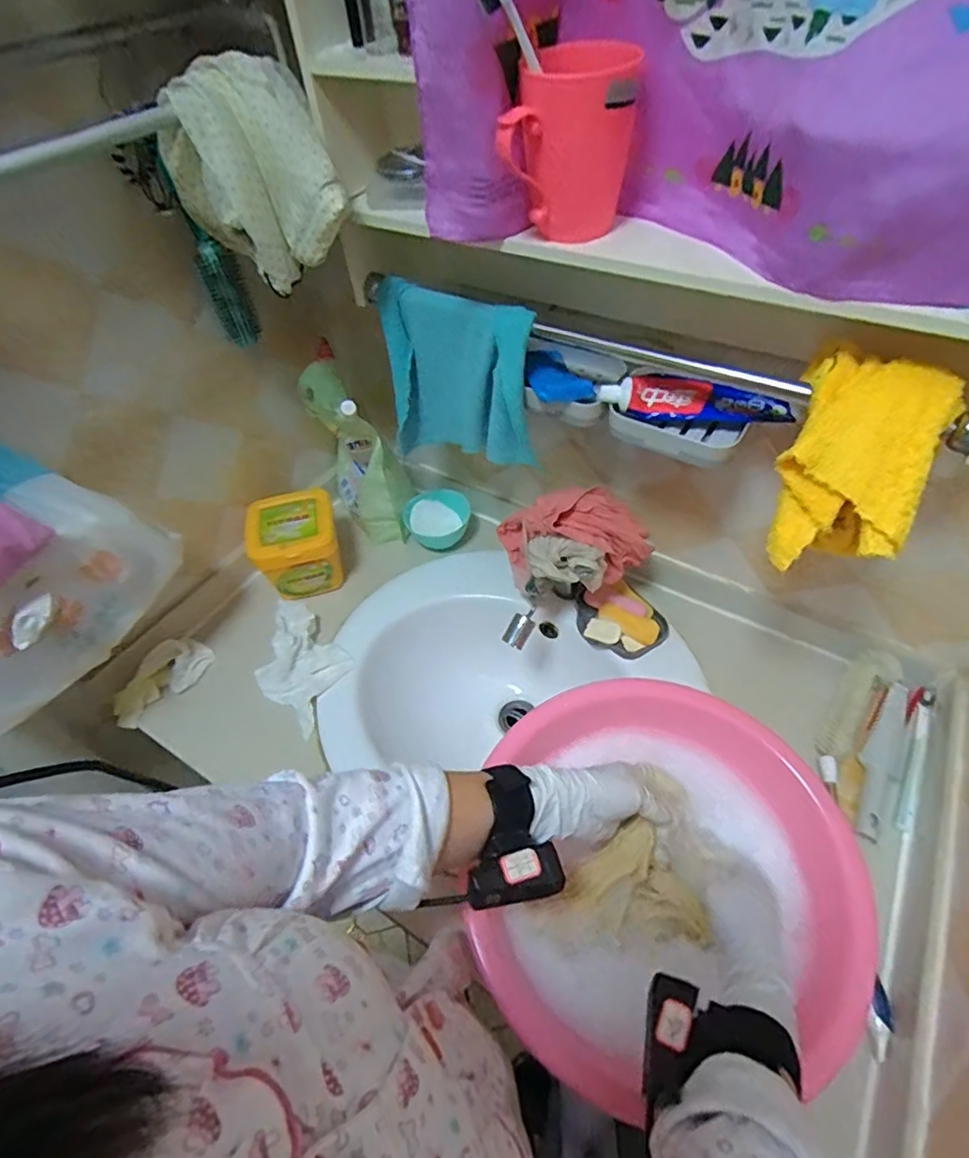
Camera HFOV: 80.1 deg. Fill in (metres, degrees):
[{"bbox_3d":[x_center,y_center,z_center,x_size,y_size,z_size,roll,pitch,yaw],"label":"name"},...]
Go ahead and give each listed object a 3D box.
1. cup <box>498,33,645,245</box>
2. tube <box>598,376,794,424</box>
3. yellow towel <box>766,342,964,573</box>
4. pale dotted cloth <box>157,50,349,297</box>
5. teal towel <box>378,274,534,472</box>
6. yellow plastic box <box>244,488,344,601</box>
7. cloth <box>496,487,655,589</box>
[{"bbox_3d":[0.063,-0.324,0.441,0.094,0.114,0.081,4,52,9],"label":"cup"},{"bbox_3d":[0.199,-0.170,0.550,0.173,0.031,0.028,6,52,10],"label":"tube"},{"bbox_3d":[0.279,-0.085,0.447,0.102,0.123,0.127,24,58,23],"label":"yellow towel"},{"bbox_3d":[-0.205,-0.353,0.514,0.133,0.146,0.133,-20,52,-11],"label":"pale dotted cloth"},{"bbox_3d":[-0.030,-0.215,0.648,0.199,0.180,0.051,29,59,25],"label":"teal towel"},{"bbox_3d":[-0.267,-0.043,0.845,0.118,0.121,0.118,-15,52,-7],"label":"yellow plastic box"},{"bbox_3d":[0.107,-0.053,0.704,0.182,0.132,0.069,14,54,16],"label":"cloth"}]

